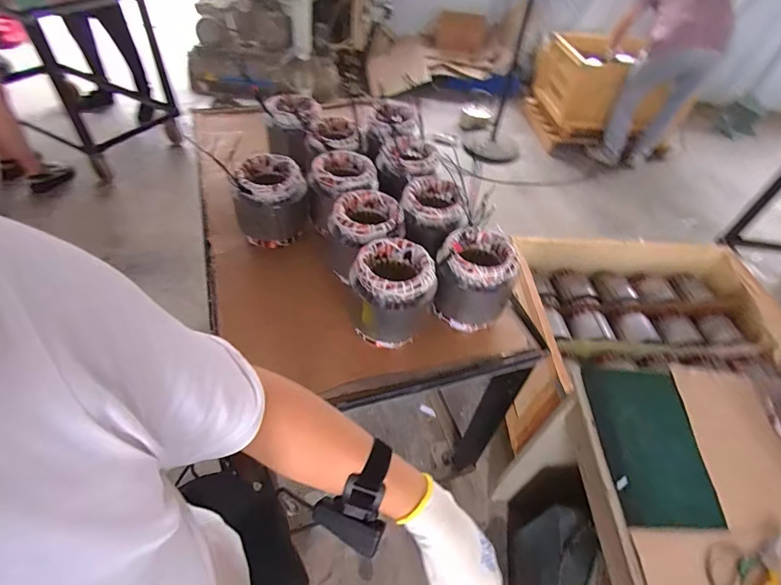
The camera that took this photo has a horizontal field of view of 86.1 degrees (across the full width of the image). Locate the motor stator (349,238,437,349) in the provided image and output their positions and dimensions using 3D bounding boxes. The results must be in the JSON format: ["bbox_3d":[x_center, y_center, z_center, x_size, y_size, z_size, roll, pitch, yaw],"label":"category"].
[{"bbox_3d":[0.002,0.002,0.762,0.145,0.157,0.131,8,48,0],"label":"motor stator"}]

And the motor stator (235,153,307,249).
[{"bbox_3d":[-0.256,-0.204,0.928,0.129,0.158,0.136,-3,49,-10],"label":"motor stator"}]

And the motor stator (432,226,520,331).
[{"bbox_3d":[0.167,-0.025,0.809,0.159,0.148,0.133,12,48,4],"label":"motor stator"}]

